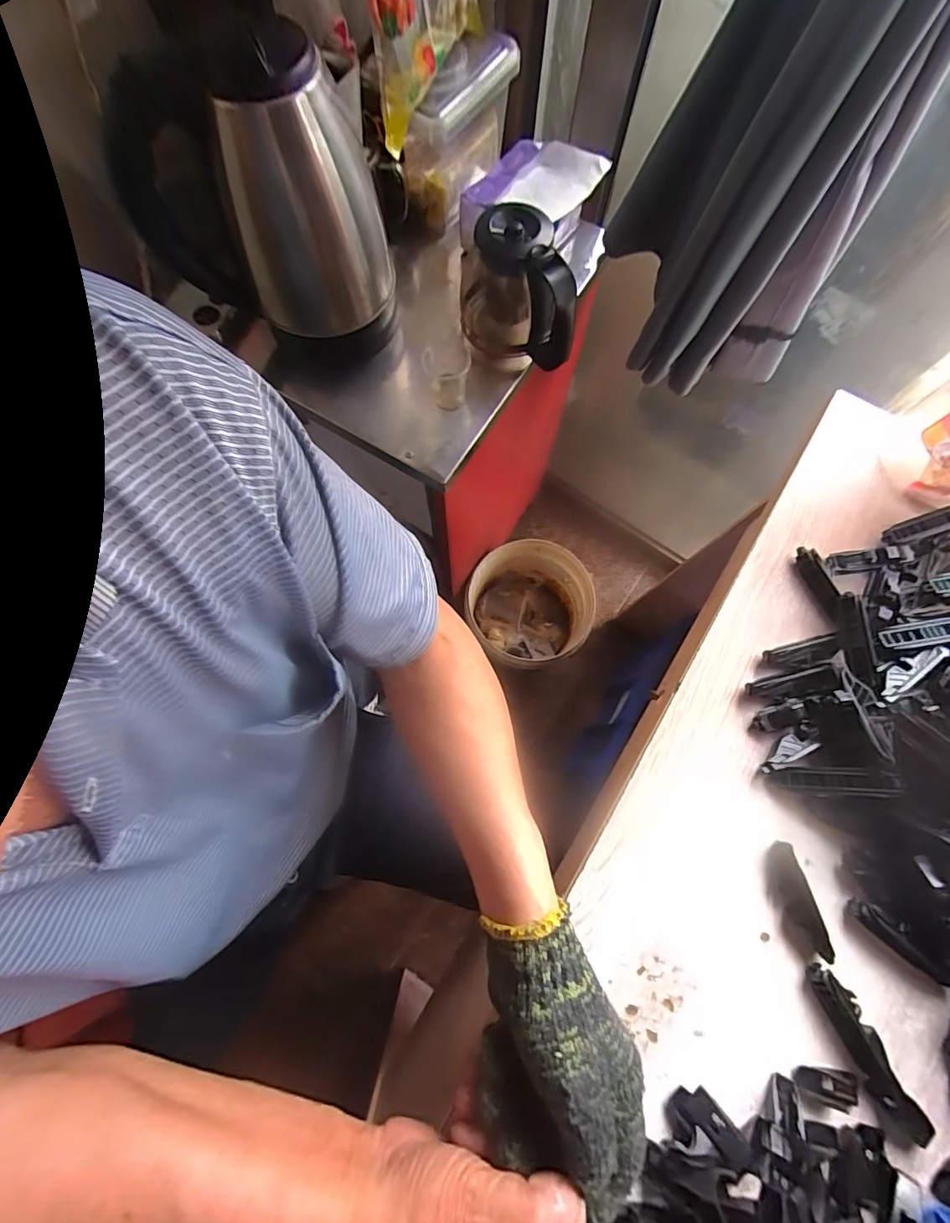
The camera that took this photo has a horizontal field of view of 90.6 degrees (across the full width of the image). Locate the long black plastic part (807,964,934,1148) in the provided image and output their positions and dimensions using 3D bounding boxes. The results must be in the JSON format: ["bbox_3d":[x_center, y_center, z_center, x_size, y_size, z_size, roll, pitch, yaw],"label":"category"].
[{"bbox_3d":[0.273,0.306,0.325,0.019,0.016,0.113,-27,77,-8],"label":"long black plastic part"}]

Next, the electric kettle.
[{"bbox_3d":[-0.197,-0.378,0.463,0.183,0.246,0.140,27,76,6],"label":"electric kettle"}]

